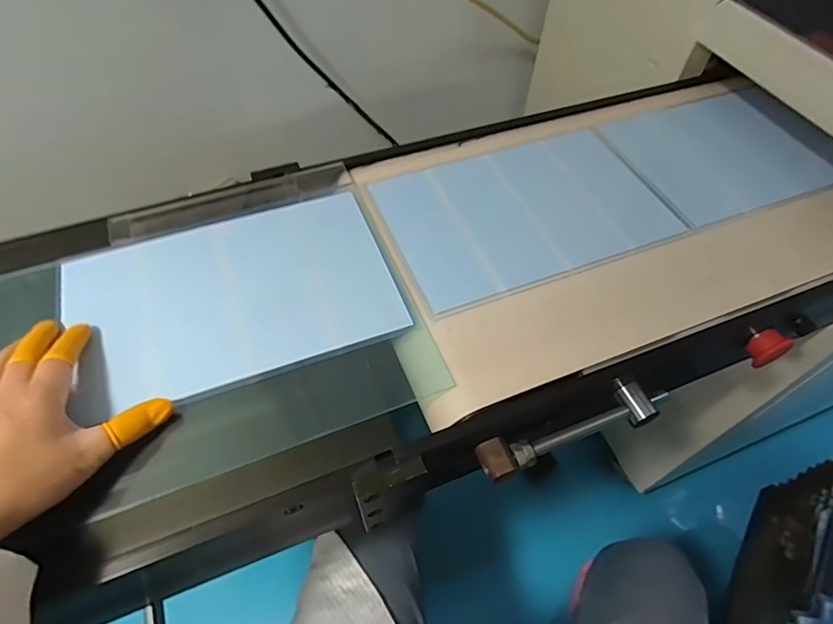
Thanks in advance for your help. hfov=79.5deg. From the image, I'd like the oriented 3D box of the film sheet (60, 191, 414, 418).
[{"bbox_3d":[-0.154,-0.017,0.430,0.256,0.010,0.171,-17,57,-13],"label":"film sheet"}]

